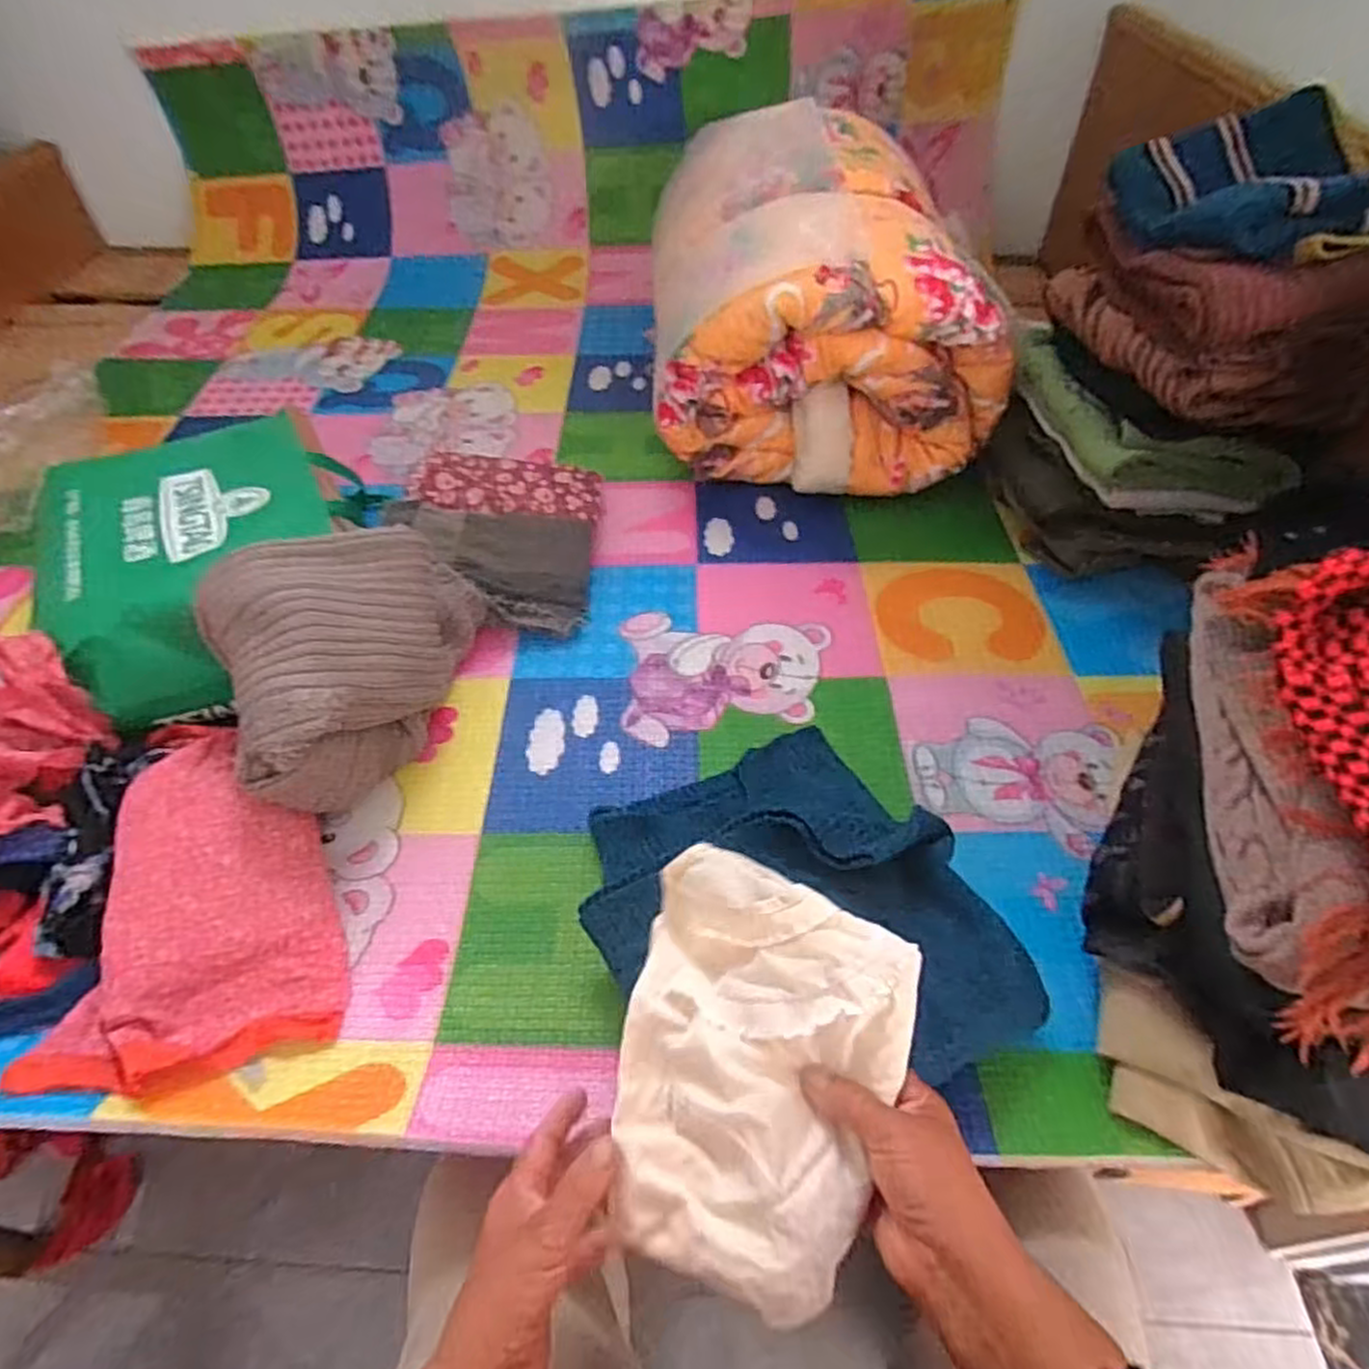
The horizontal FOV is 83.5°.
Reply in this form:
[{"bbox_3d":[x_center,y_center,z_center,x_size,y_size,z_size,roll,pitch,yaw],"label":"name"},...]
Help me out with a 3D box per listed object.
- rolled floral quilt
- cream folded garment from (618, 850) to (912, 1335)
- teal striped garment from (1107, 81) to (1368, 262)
[{"bbox_3d":[0.178,-0.561,1.078,0.428,0.263,0.612,-1,49,1],"label":"rolled floral quilt"},{"bbox_3d":[0.039,0.212,0.433,0.161,0.042,0.215,14,65,14],"label":"cream folded garment"},{"bbox_3d":[0.552,-0.450,0.702,0.207,0.087,0.295,-2,49,0],"label":"teal striped garment"}]

